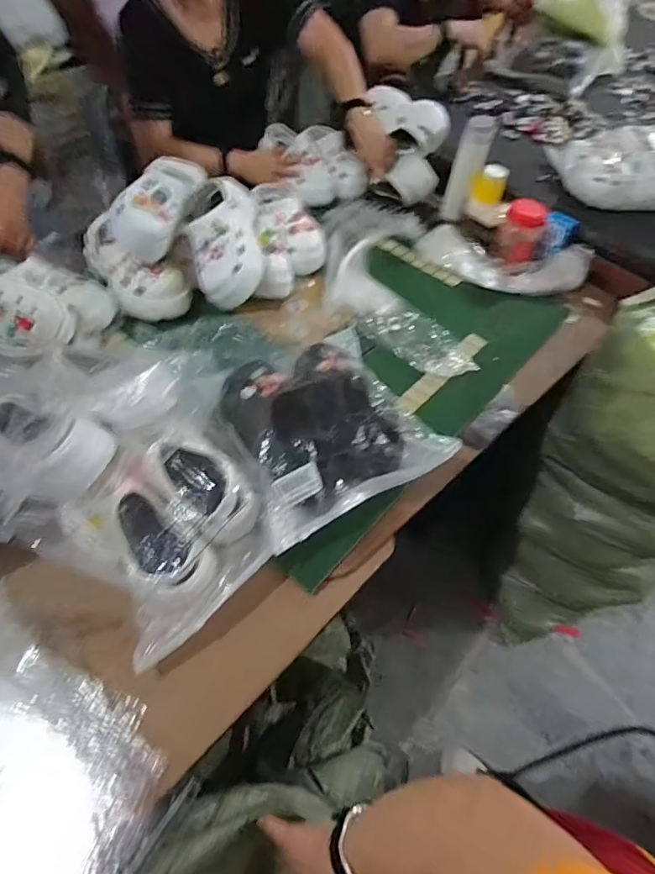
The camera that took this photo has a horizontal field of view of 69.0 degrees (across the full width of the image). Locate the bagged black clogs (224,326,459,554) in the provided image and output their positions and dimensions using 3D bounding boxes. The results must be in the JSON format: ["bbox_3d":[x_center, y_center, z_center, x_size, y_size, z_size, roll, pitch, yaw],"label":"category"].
[{"bbox_3d":[-0.012,-0.035,0.707,0.282,0.088,0.292,-26,61,-21],"label":"bagged black clogs"}]

